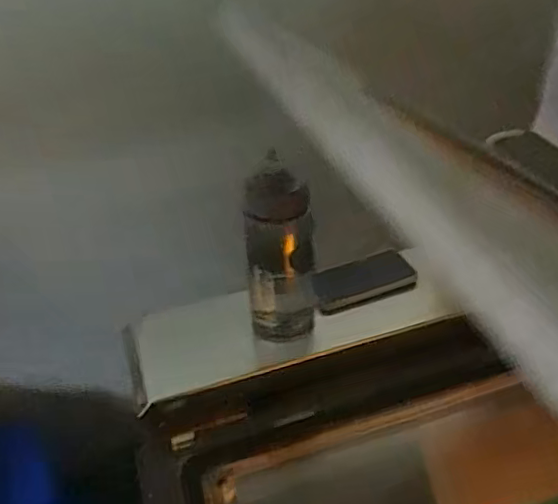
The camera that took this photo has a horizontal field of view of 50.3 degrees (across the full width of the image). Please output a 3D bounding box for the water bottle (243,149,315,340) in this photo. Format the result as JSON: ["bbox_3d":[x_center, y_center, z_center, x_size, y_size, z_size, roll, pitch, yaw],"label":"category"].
[{"bbox_3d":[0.004,0.000,0.778,0.102,0.261,0.088,-2,37,4],"label":"water bottle"}]

